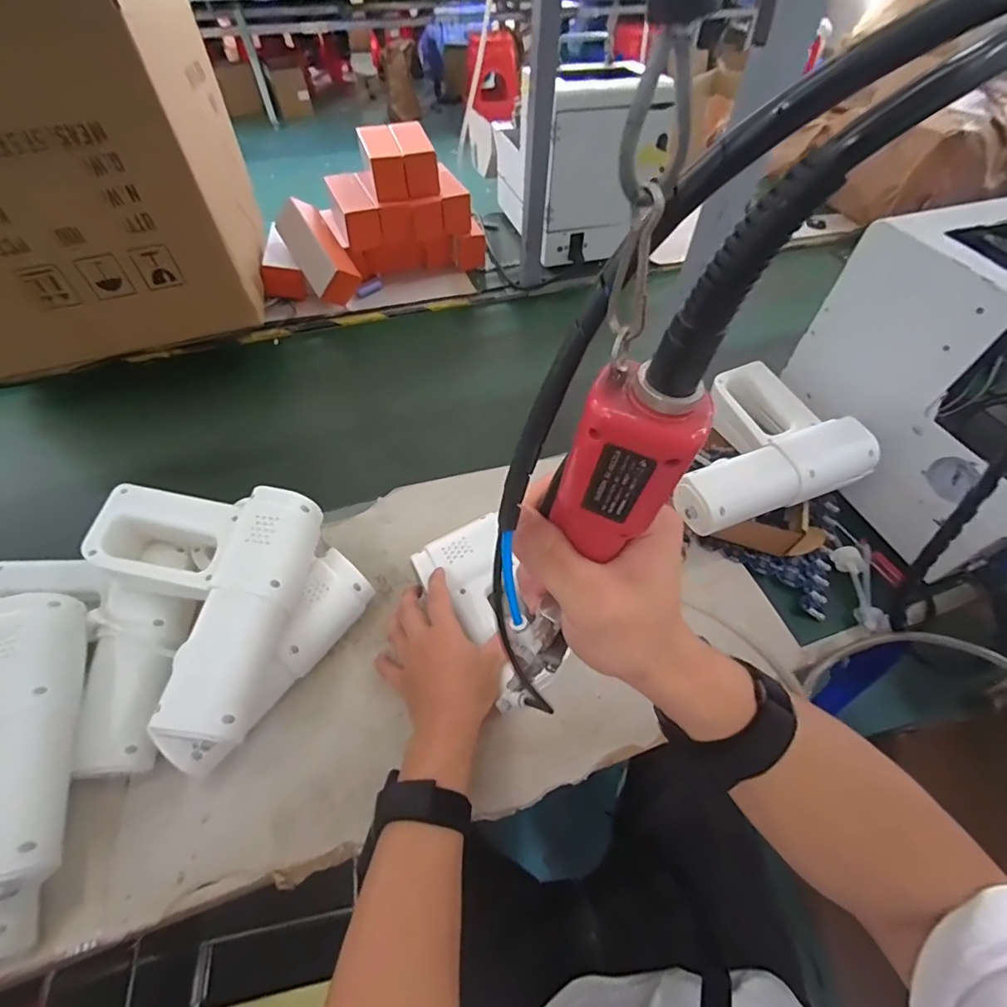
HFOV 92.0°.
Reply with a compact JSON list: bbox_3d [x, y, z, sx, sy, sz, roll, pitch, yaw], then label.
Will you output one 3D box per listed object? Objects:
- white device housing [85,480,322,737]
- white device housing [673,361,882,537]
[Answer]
[{"bbox_3d":[-0.273,0.081,0.413,0.173,0.066,0.210,5,54,2],"label":"white device housing"},{"bbox_3d":[0.262,-0.065,0.537,0.207,0.062,0.185,-22,57,-17],"label":"white device housing"}]

